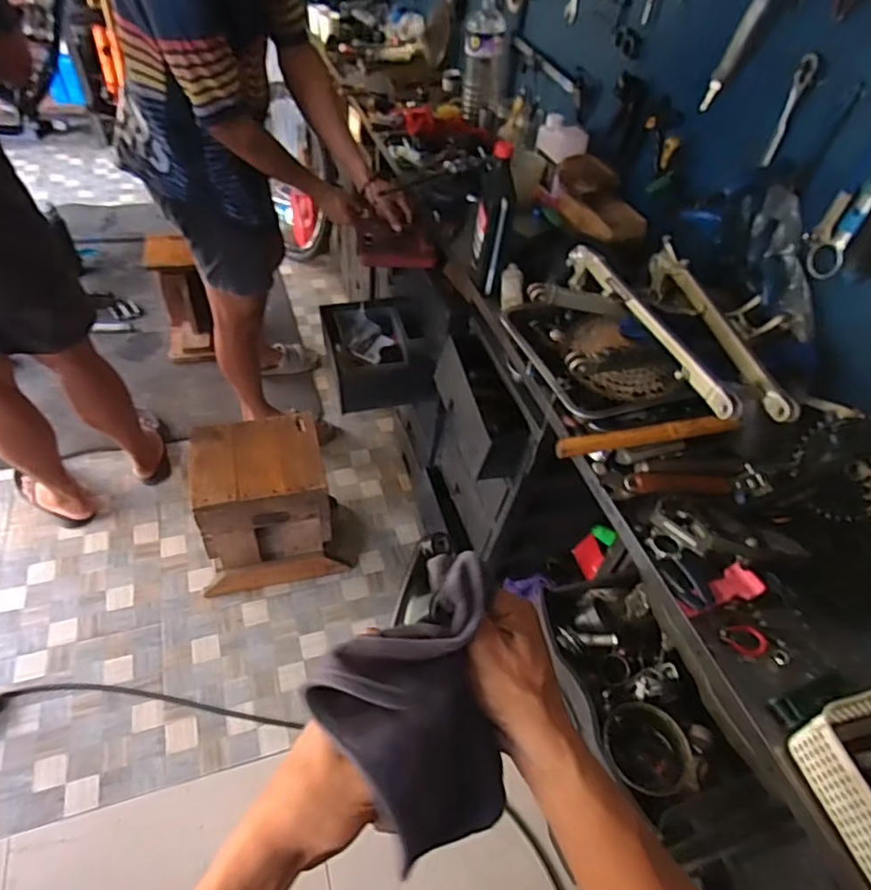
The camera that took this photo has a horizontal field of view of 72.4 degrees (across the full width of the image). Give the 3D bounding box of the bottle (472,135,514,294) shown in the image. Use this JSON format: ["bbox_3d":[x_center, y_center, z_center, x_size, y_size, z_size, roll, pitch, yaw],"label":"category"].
[{"bbox_3d":[0.110,-0.415,1.112,0.061,0.236,0.096,4,47,-3],"label":"bottle"}]

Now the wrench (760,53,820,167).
[{"bbox_3d":[0.557,-0.529,0.946,0.013,0.158,0.032,-3,48,-10],"label":"wrench"}]

